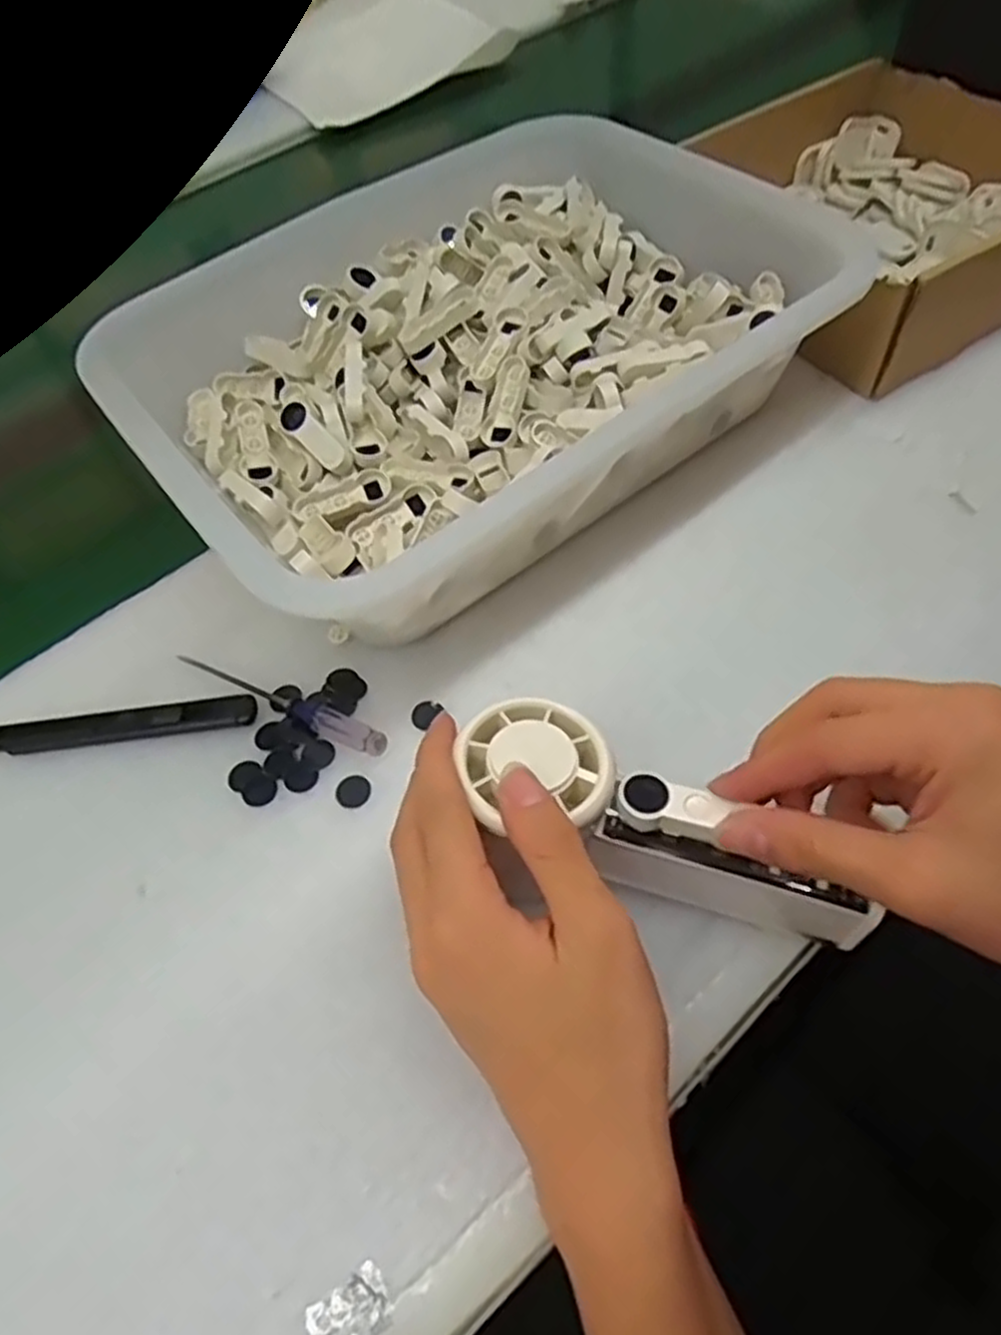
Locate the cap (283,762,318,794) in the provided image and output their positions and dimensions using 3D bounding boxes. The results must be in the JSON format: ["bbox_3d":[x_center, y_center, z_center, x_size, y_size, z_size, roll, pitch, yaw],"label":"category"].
[{"bbox_3d":[-0.088,0.048,0.343,0.014,0.004,0.013,-3,56,4],"label":"cap"}]

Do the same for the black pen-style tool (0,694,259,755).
[{"bbox_3d":[-0.182,0.028,0.361,0.136,0.006,0.017,-7,56,1],"label":"black pen-style tool"}]

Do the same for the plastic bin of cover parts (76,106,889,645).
[{"bbox_3d":[-0.031,-0.184,0.442,0.346,0.084,0.299,-34,59,-16],"label":"plastic bin of cover parts"}]

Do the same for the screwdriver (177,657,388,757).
[{"bbox_3d":[-0.102,0.014,0.362,0.118,0.011,0.012,23,61,20],"label":"screwdriver"}]

